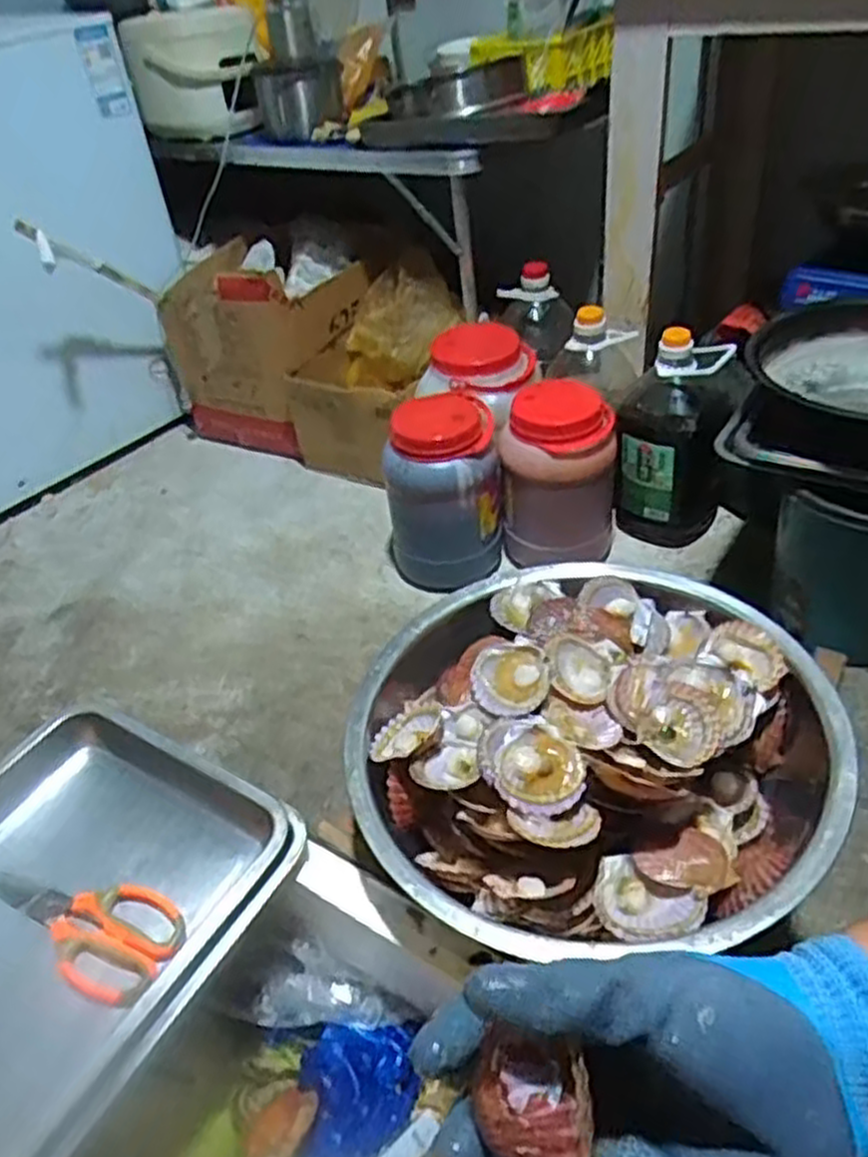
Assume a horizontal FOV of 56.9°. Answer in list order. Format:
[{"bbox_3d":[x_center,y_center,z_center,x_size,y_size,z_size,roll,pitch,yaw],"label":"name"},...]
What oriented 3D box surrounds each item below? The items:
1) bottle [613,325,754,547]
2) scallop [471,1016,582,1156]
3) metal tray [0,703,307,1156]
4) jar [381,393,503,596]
[{"bbox_3d":[0.395,-0.232,1.298,0.159,0.316,0.191,13,44,23],"label":"bottle"},{"bbox_3d":[0.040,0.194,0.292,0.047,0.024,0.039,2,79,48],"label":"scallop"},{"bbox_3d":[-0.323,0.281,0.613,0.313,0.041,0.382,19,47,28],"label":"metal tray"},{"bbox_3d":[0.014,-0.122,1.251,0.180,0.273,0.160,-8,40,0],"label":"jar"}]

